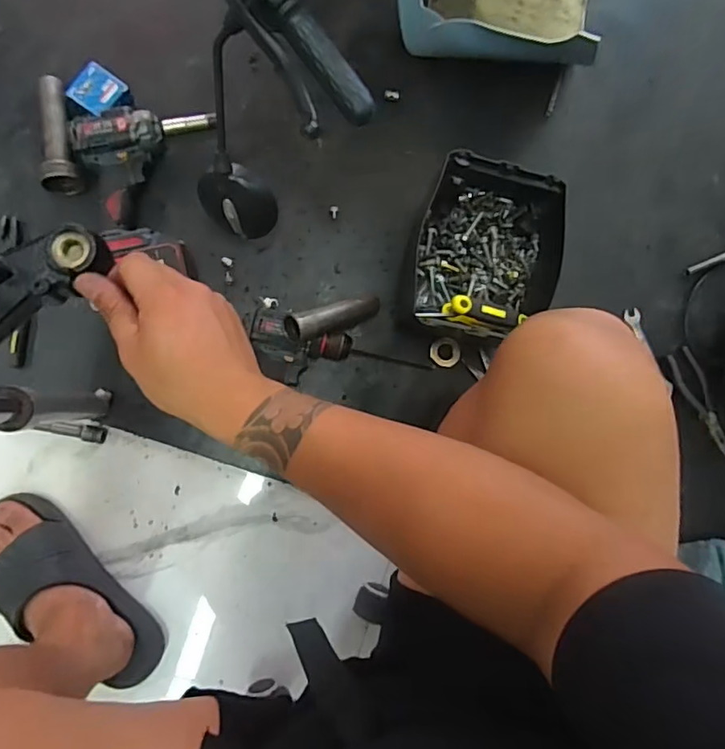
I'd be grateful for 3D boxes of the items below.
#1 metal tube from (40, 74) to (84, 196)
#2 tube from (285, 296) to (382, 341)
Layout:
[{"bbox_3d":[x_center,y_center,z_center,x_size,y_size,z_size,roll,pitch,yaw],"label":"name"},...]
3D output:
[{"bbox_3d":[-0.412,-0.327,0.719,0.046,0.047,0.159,-10,88,-6],"label":"metal tube"},{"bbox_3d":[-0.034,-0.079,0.713,0.142,0.031,0.036,-22,89,-36],"label":"tube"}]

